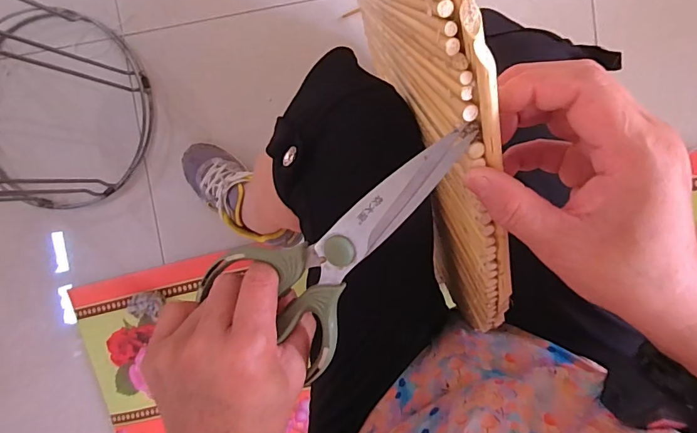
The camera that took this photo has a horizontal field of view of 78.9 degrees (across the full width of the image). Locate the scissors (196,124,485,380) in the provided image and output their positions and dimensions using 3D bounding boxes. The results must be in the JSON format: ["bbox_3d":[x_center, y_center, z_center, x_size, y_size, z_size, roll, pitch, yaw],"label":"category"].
[{"bbox_3d":[-0.003,0.017,0.232,0.091,0.011,0.176,47,114,1],"label":"scissors"}]

